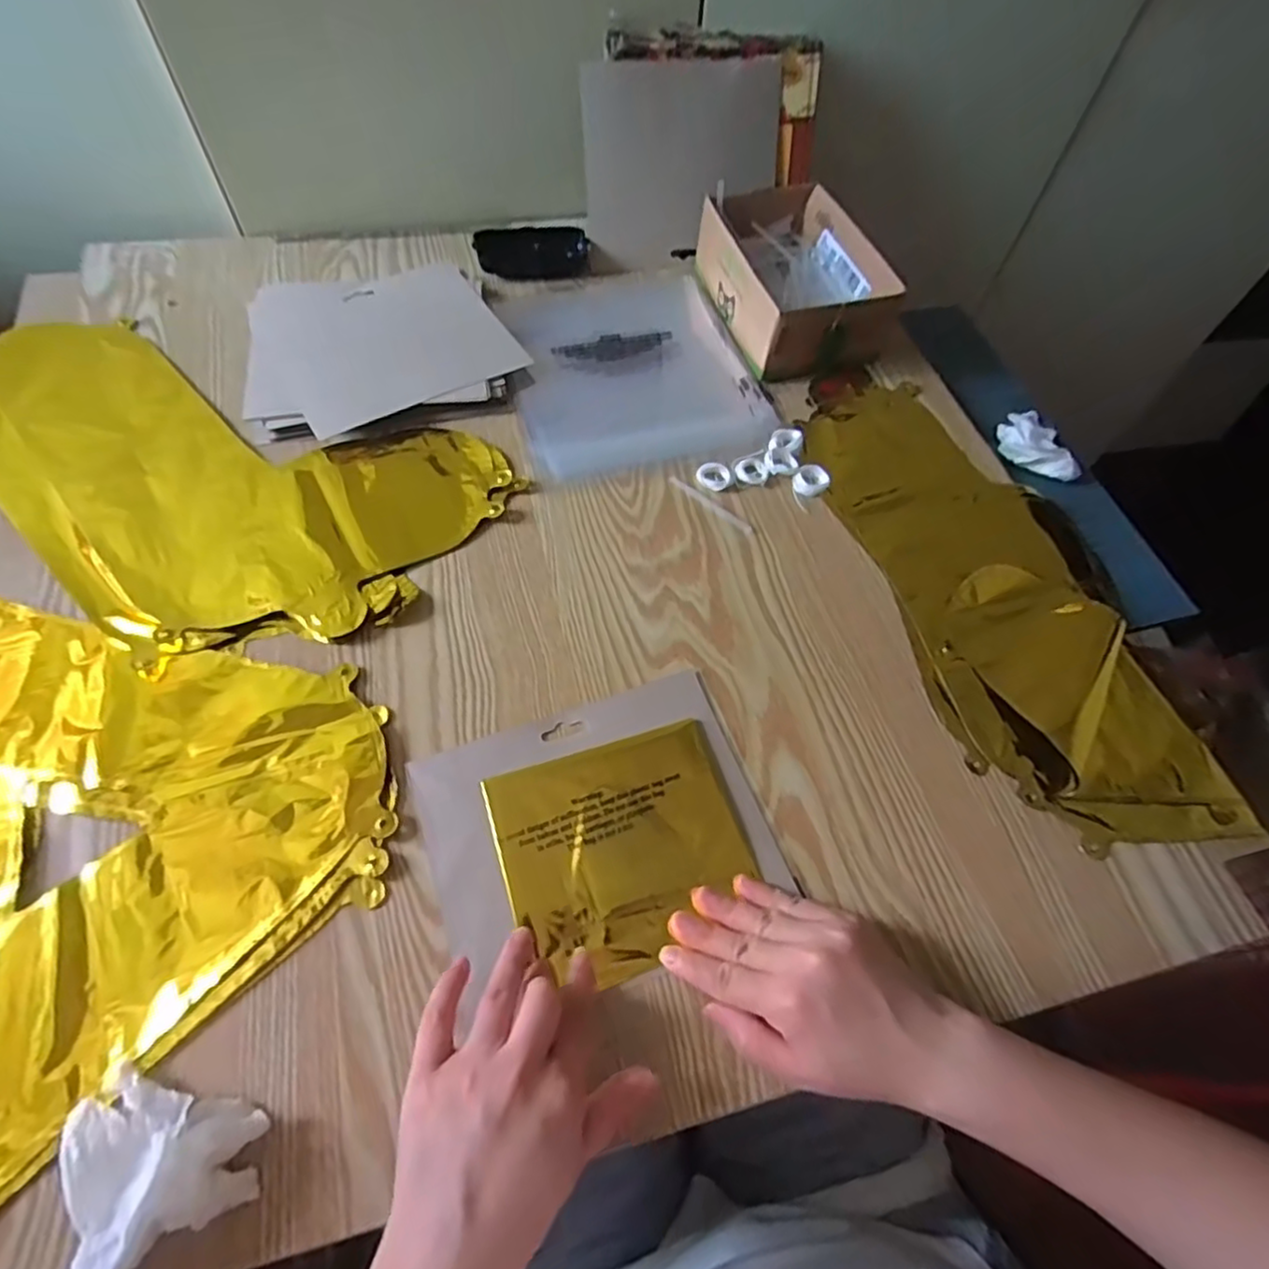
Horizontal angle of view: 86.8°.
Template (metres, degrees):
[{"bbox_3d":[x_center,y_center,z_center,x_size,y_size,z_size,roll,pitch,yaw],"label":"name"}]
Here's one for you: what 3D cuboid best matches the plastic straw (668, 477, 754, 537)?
[{"bbox_3d":[0.060,-0.104,0.529,0.081,0.004,0.009,39,64,17],"label":"plastic straw"}]

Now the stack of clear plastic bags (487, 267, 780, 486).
[{"bbox_3d":[-0.011,-0.257,0.614,0.216,0.007,0.263,-15,62,-13],"label":"stack of clear plastic bags"}]

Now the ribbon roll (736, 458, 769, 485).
[{"bbox_3d":[0.095,-0.133,0.544,0.025,0.004,0.026,2,59,-3],"label":"ribbon roll"}]

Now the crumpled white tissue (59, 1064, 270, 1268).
[{"bbox_3d":[-0.208,0.227,0.300,0.070,0.031,0.075,-23,64,-17],"label":"crumpled white tissue"}]

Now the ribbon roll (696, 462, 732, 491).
[{"bbox_3d":[0.064,-0.128,0.540,0.027,0.007,0.023,23,60,9],"label":"ribbon roll"}]

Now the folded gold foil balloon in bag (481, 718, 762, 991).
[{"bbox_3d":[-0.005,0.124,0.395,0.139,0.005,0.126,-16,62,-13],"label":"folded gold foil balloon in bag"}]

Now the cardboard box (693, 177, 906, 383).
[{"bbox_3d":[0.151,-0.346,0.646,0.139,0.064,0.209,-13,61,-12],"label":"cardboard box"}]

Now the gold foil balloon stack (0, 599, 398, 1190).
[{"bbox_3d":[-0.364,0.095,0.378,0.360,0.007,0.362,-39,69,-23],"label":"gold foil balloon stack"}]

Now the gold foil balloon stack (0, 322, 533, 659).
[{"bbox_3d":[-0.332,-0.140,0.515,0.419,0.016,0.259,31,62,13],"label":"gold foil balloon stack"}]

